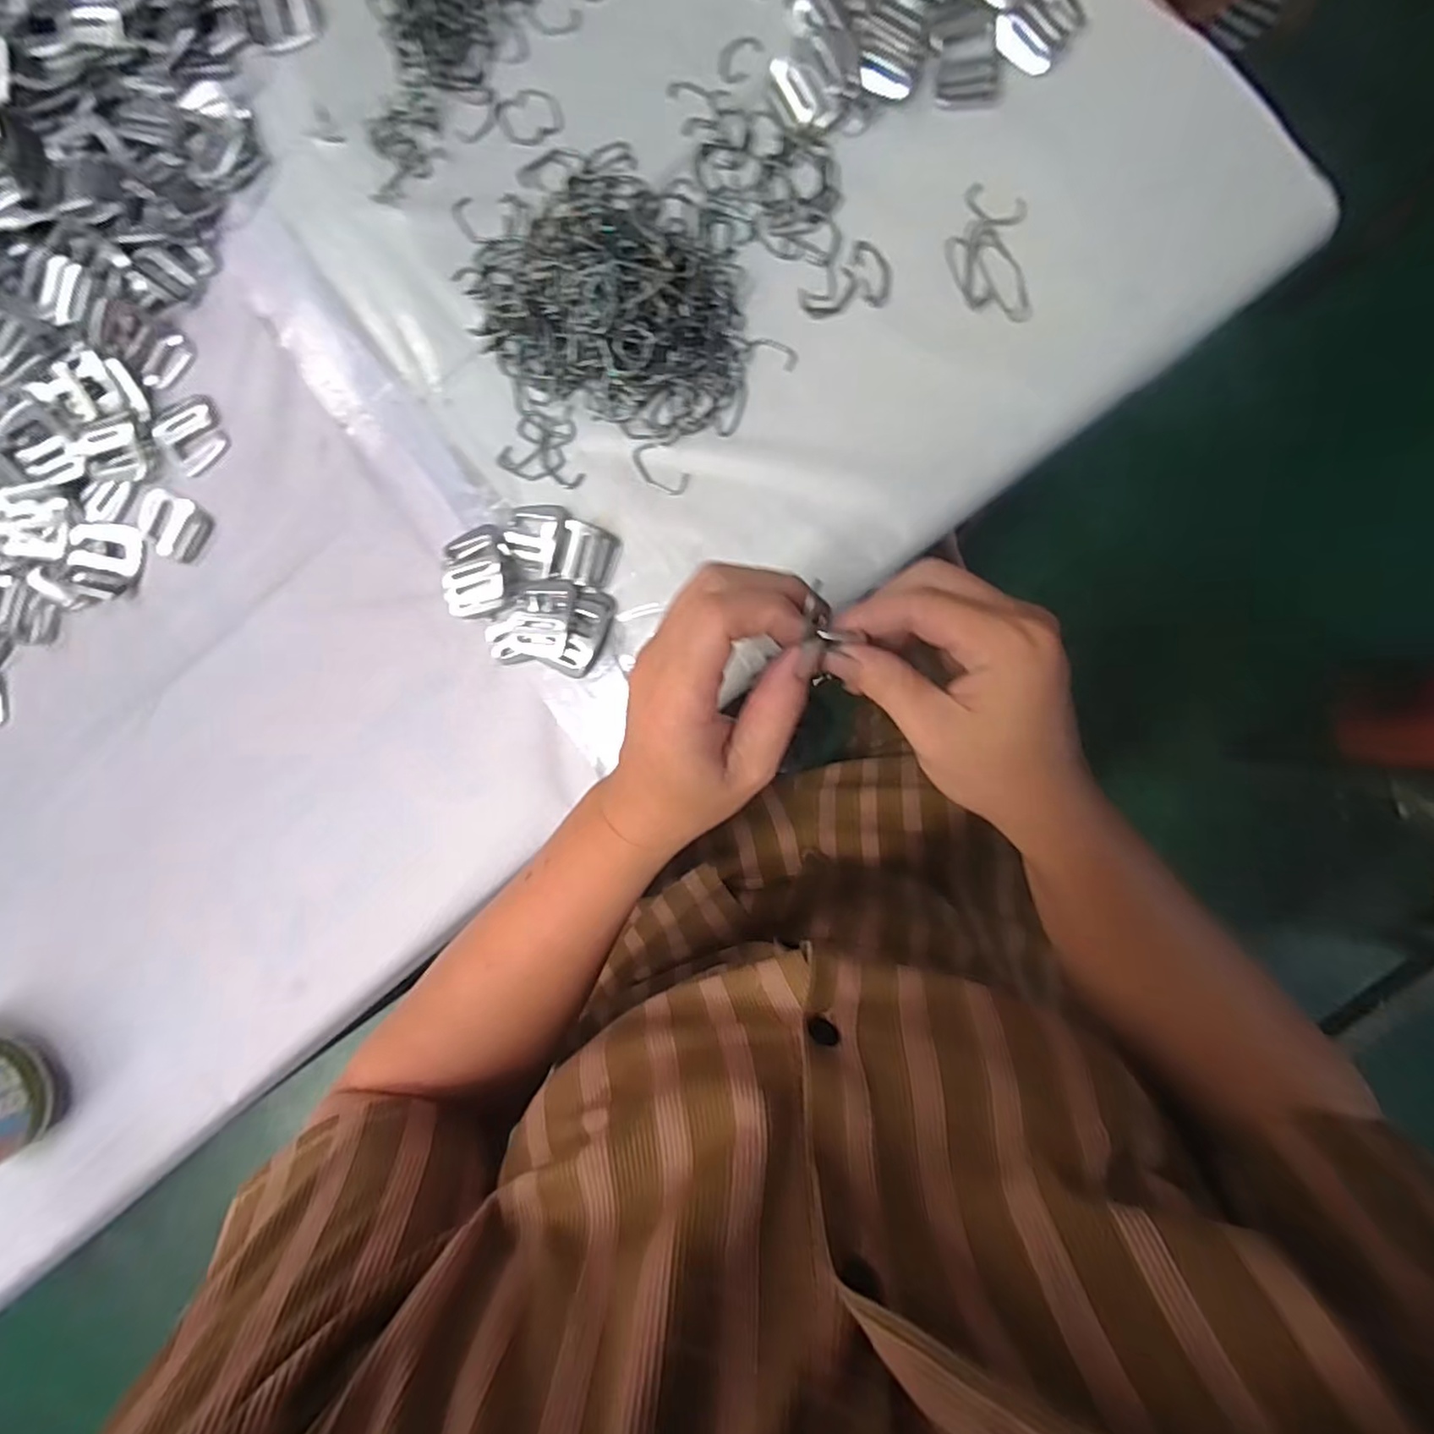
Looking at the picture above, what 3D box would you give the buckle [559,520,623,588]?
[{"bbox_3d":[-0.077,-0.096,0.401,0.034,0.004,0.035,18,93,4],"label":"buckle"}]

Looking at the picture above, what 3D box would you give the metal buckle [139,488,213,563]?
[{"bbox_3d":[-0.348,-0.122,0.433,0.049,0.004,0.038,21,94,4],"label":"metal buckle"}]

